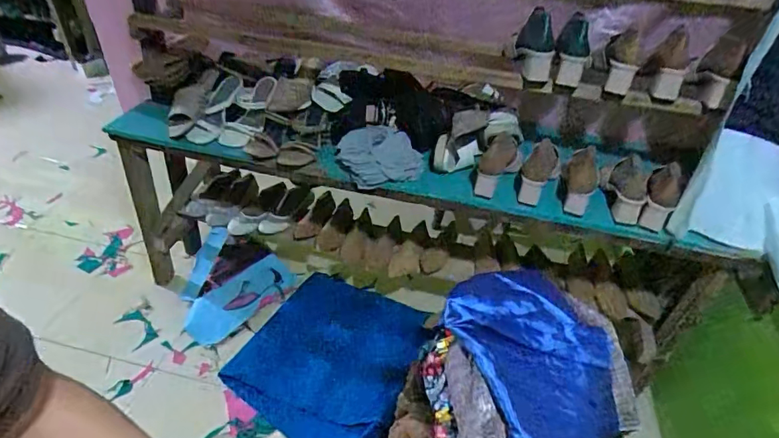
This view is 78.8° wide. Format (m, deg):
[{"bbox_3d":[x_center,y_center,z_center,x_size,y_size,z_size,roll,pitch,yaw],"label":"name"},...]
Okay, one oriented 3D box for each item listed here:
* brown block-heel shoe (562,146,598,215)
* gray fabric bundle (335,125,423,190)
[{"bbox_3d":[0.425,-0.089,1.059,0.072,0.037,0.169,15,66,11],"label":"brown block-heel shoe"},{"bbox_3d":[-0.026,-0.151,1.129,0.185,0.086,0.152,-9,42,-16],"label":"gray fabric bundle"}]

